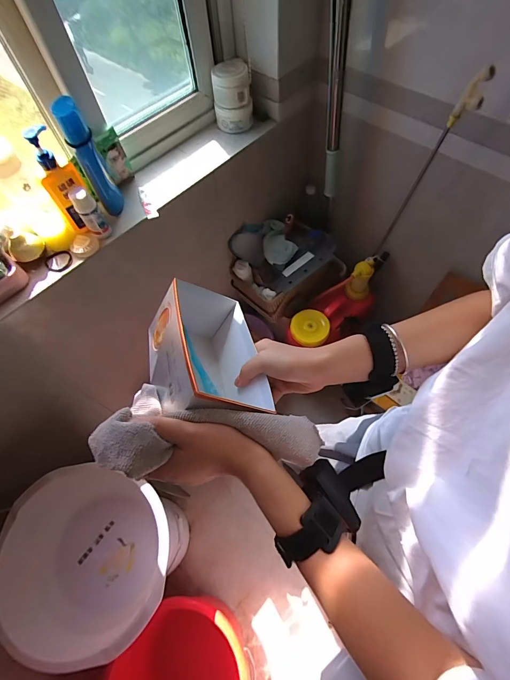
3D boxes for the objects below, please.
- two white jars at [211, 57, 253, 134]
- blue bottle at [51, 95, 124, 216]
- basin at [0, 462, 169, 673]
[{"bbox_3d":[-0.056,-0.609,0.836,0.094,0.128,0.114,-6,63,0],"label":"two white jars"},{"bbox_3d":[-0.326,-0.356,0.670,0.050,0.211,0.055,-27,64,-10],"label":"blue bottle"},{"bbox_3d":[-0.401,0.545,0.840,0.402,0.235,0.369,-1,63,3],"label":"basin"}]

